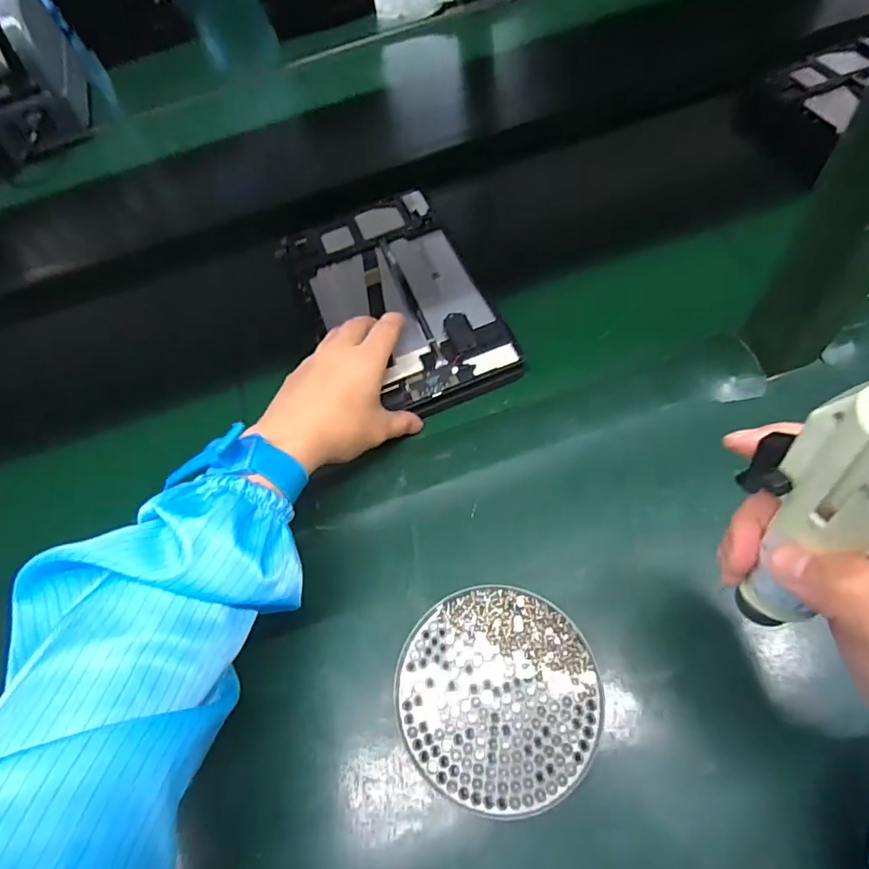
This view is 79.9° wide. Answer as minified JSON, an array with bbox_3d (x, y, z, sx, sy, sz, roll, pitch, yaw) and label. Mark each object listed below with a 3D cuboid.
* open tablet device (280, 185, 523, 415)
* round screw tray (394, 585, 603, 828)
[{"bbox_3d":[-0.036,-0.121,0.454,0.140,0.017,0.242,-23,60,-4],"label":"open tablet device"},{"bbox_3d":[0.035,0.145,0.294,0.107,0.018,0.113,-4,61,6],"label":"round screw tray"}]

